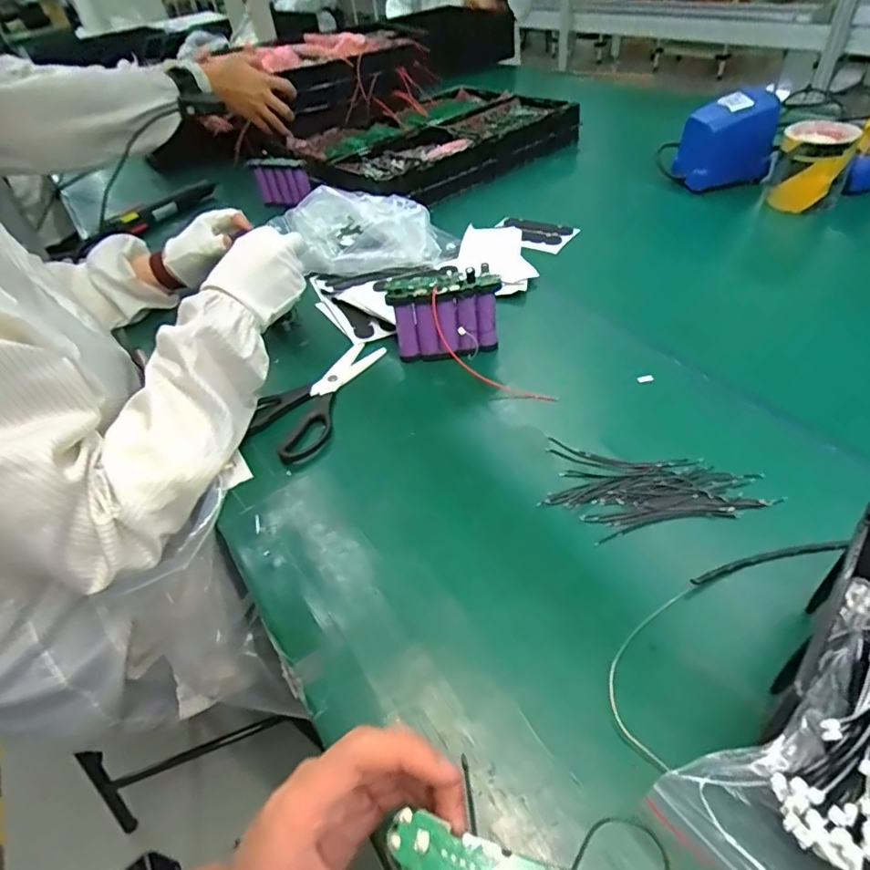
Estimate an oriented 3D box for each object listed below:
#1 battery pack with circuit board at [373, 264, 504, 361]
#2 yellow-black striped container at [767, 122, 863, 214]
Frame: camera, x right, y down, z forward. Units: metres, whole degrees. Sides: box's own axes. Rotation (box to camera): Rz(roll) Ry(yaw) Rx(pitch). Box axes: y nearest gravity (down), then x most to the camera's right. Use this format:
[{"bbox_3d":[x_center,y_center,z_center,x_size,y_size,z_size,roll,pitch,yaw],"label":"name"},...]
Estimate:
[{"bbox_3d":[0.009,-0.123,0.572,0.114,0.097,0.026,-5,44,3],"label":"battery pack with circuit board"},{"bbox_3d":[0.517,-0.367,0.754,0.085,0.098,0.089,19,50,27],"label":"yellow-black striped container"}]

